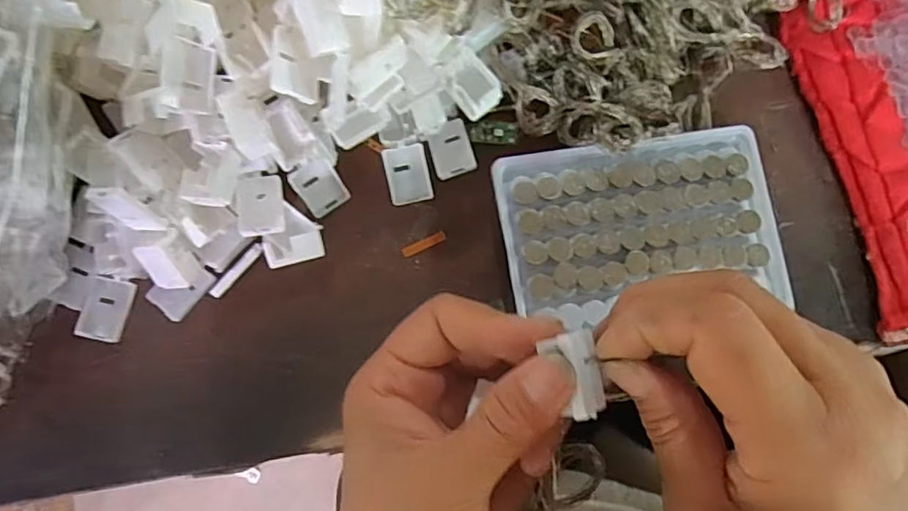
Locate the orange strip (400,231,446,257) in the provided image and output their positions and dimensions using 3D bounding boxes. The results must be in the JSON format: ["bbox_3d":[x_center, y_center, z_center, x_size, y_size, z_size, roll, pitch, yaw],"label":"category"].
[{"bbox_3d":[-0.014,-0.005,0.280,0.022,0.004,0.005,-25,87,-5],"label":"orange strip"}]

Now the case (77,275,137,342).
[{"bbox_3d":[-0.157,0.024,0.260,0.022,0.005,0.028,8,85,-2],"label":"case"}]

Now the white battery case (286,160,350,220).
[{"bbox_3d":[-0.064,-0.033,0.273,0.020,0.028,0.006,-36,47,-9],"label":"white battery case"}]

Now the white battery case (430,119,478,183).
[{"bbox_3d":[-0.001,-0.052,0.281,0.019,0.004,0.026,-16,86,-4],"label":"white battery case"}]

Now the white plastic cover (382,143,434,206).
[{"bbox_3d":[-0.022,-0.039,0.280,0.021,0.004,0.027,-11,86,-4],"label":"white plastic cover"}]

